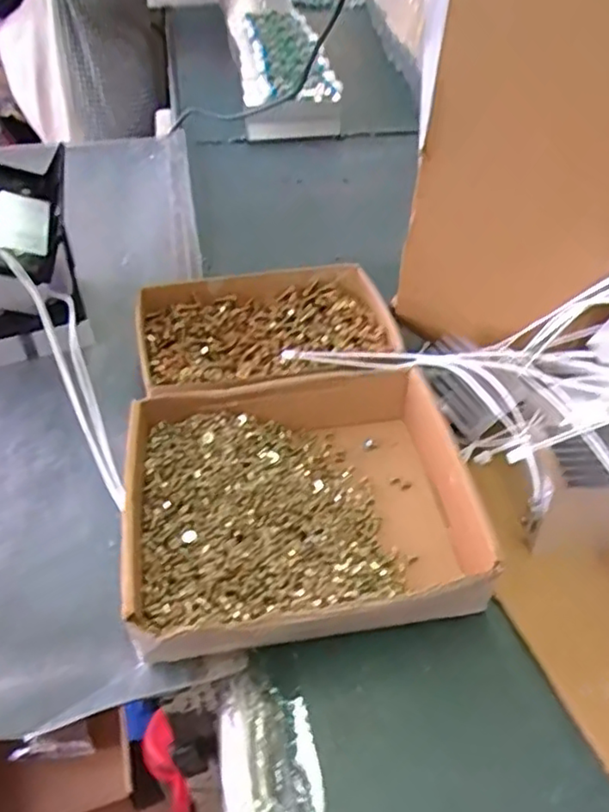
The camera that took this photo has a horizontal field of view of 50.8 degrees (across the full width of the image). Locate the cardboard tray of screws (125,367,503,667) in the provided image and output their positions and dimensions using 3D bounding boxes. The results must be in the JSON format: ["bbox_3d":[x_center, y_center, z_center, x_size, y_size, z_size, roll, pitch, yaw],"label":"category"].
[{"bbox_3d":[-0.003,0.061,0.425,0.212,0.056,0.188,-9,46,-7],"label":"cardboard tray of screws"}]

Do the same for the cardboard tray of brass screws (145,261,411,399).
[{"bbox_3d":[-0.031,-0.059,0.548,0.211,0.044,0.161,-7,46,-5],"label":"cardboard tray of brass screws"}]

